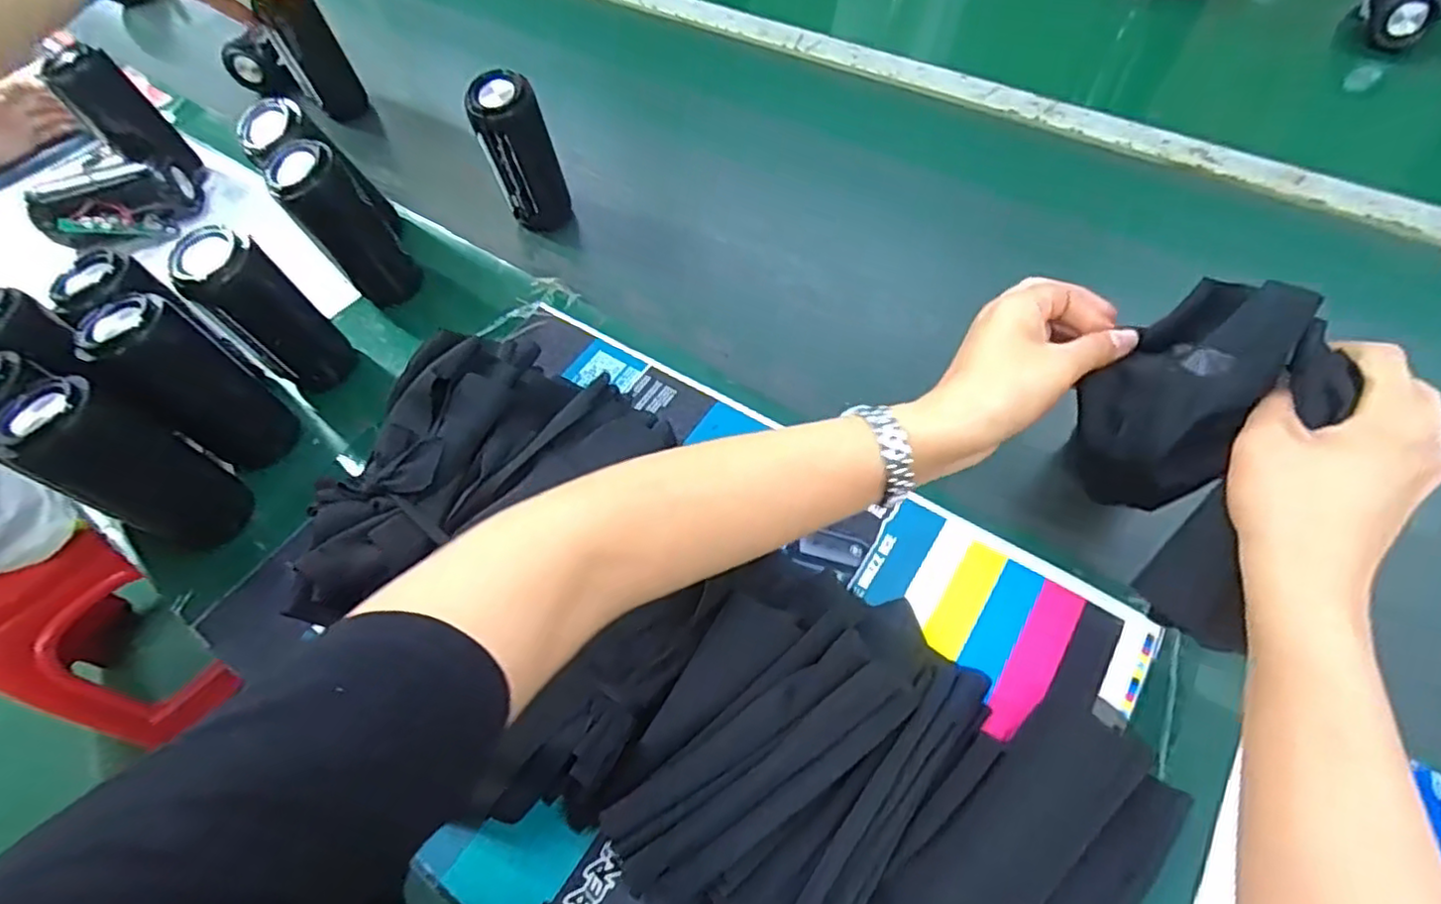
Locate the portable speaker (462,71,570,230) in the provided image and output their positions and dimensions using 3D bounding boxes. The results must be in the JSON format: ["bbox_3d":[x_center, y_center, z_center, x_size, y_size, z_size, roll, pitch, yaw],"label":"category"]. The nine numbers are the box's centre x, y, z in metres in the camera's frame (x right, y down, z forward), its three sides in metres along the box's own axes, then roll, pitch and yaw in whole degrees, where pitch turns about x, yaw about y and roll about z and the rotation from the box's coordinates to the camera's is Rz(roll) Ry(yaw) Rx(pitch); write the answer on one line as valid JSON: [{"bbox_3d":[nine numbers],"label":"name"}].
[{"bbox_3d":[-0.195,-0.285,0.657,0.061,0.165,0.050,-17,58,-7],"label":"portable speaker"}]

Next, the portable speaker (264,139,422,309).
[{"bbox_3d":[-0.340,-0.203,0.605,0.065,0.162,0.057,-38,63,-18],"label":"portable speaker"}]

